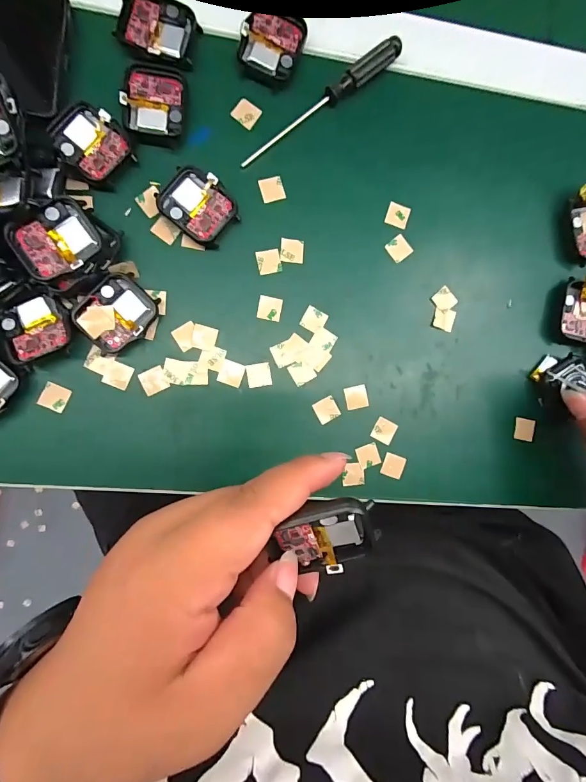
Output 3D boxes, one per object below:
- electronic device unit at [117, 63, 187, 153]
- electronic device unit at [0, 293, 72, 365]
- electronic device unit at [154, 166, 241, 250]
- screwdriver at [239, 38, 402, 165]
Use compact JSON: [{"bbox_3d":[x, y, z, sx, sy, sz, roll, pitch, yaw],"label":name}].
[{"bbox_3d":[-0.086,-0.177,0.237,0.035,0.006,0.047,5,90,-9],"label":"electronic device unit"},{"bbox_3d":[-0.152,-0.038,0.227,0.036,0.009,0.038,-22,94,-8],"label":"electronic device unit"},{"bbox_3d":[-0.060,-0.116,0.243,0.046,0.010,0.037,40,85,-8],"label":"electronic device unit"},{"bbox_3d":[0.018,-0.190,0.252,0.131,0.012,0.012,-38,96,-6],"label":"screwdriver"}]

